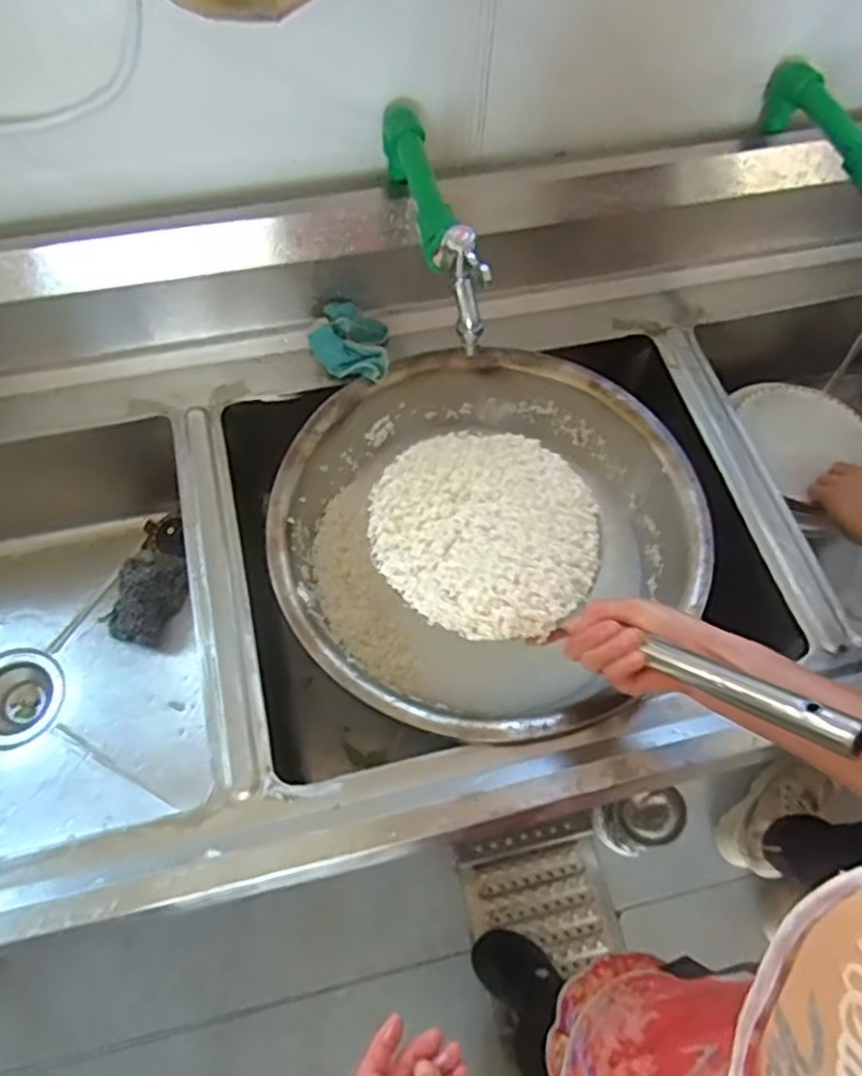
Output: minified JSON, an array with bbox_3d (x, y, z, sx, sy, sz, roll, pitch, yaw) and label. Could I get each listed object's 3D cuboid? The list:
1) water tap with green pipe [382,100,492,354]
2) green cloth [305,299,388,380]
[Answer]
[{"bbox_3d":[0.000,-0.286,0.637,0.038,0.088,0.266,-11,63,-8],"label":"water tap with green pipe"},{"bbox_3d":[-0.088,-0.213,0.787,0.083,0.040,0.088,0,62,-2],"label":"green cloth"}]

